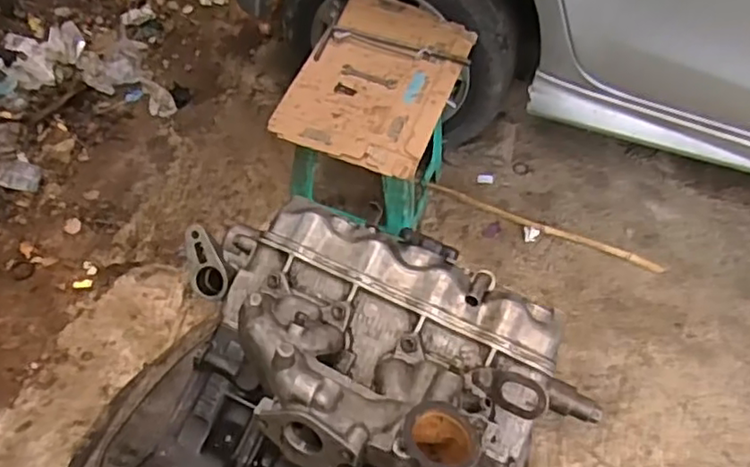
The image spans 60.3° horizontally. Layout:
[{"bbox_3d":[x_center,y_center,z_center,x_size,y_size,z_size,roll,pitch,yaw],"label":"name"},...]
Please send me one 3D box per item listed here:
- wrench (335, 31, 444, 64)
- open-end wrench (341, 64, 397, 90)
[{"bbox_3d":[0.026,-0.380,1.314,0.223,0.010,0.031,13,59,4],"label":"wrench"},{"bbox_3d":[-0.011,-0.308,1.271,0.110,0.009,0.025,15,58,10],"label":"open-end wrench"}]

